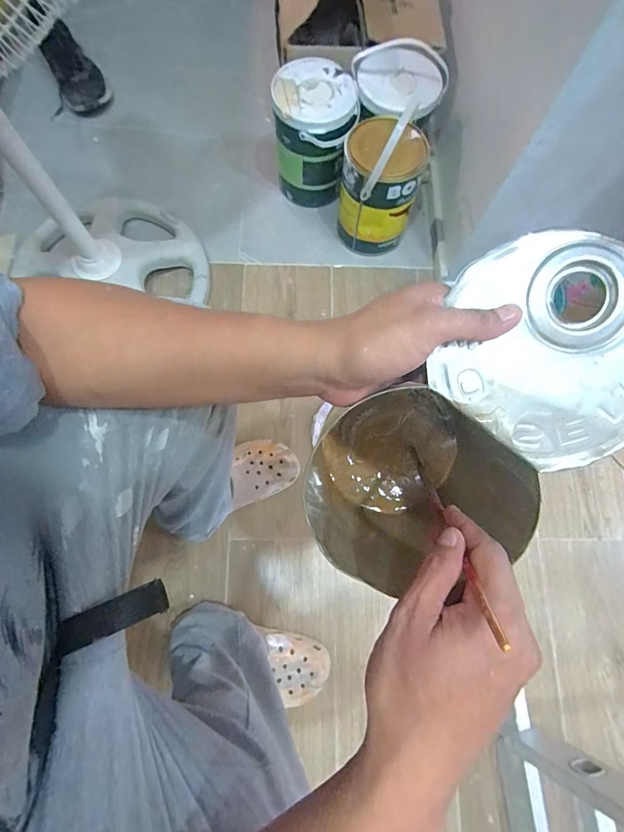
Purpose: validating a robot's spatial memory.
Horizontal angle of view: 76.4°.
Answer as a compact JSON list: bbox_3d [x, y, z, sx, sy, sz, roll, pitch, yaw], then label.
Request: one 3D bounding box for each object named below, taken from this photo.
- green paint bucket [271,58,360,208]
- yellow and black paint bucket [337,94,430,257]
[{"bbox_3d":[0.004,-0.621,0.894,0.169,0.208,0.180,-1,75,-3],"label":"green paint bucket"},{"bbox_3d":[0.143,-0.493,0.832,0.154,0.274,0.160,1,74,-3],"label":"yellow and black paint bucket"}]

